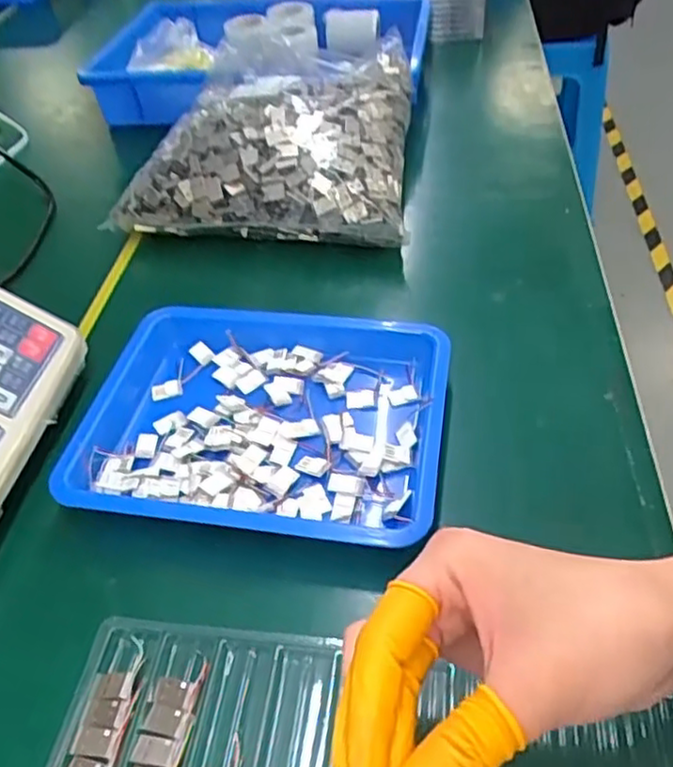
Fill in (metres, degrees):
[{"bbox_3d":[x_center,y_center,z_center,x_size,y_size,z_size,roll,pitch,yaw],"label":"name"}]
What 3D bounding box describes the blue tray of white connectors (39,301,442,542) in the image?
[{"bbox_3d":[-0.048,0.018,0.419,0.220,0.032,0.167,5,46,10],"label":"blue tray of white connectors"}]

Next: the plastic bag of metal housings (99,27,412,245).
[{"bbox_3d":[-0.051,-0.230,0.611,0.238,0.101,0.225,6,46,8],"label":"plastic bag of metal housings"}]

